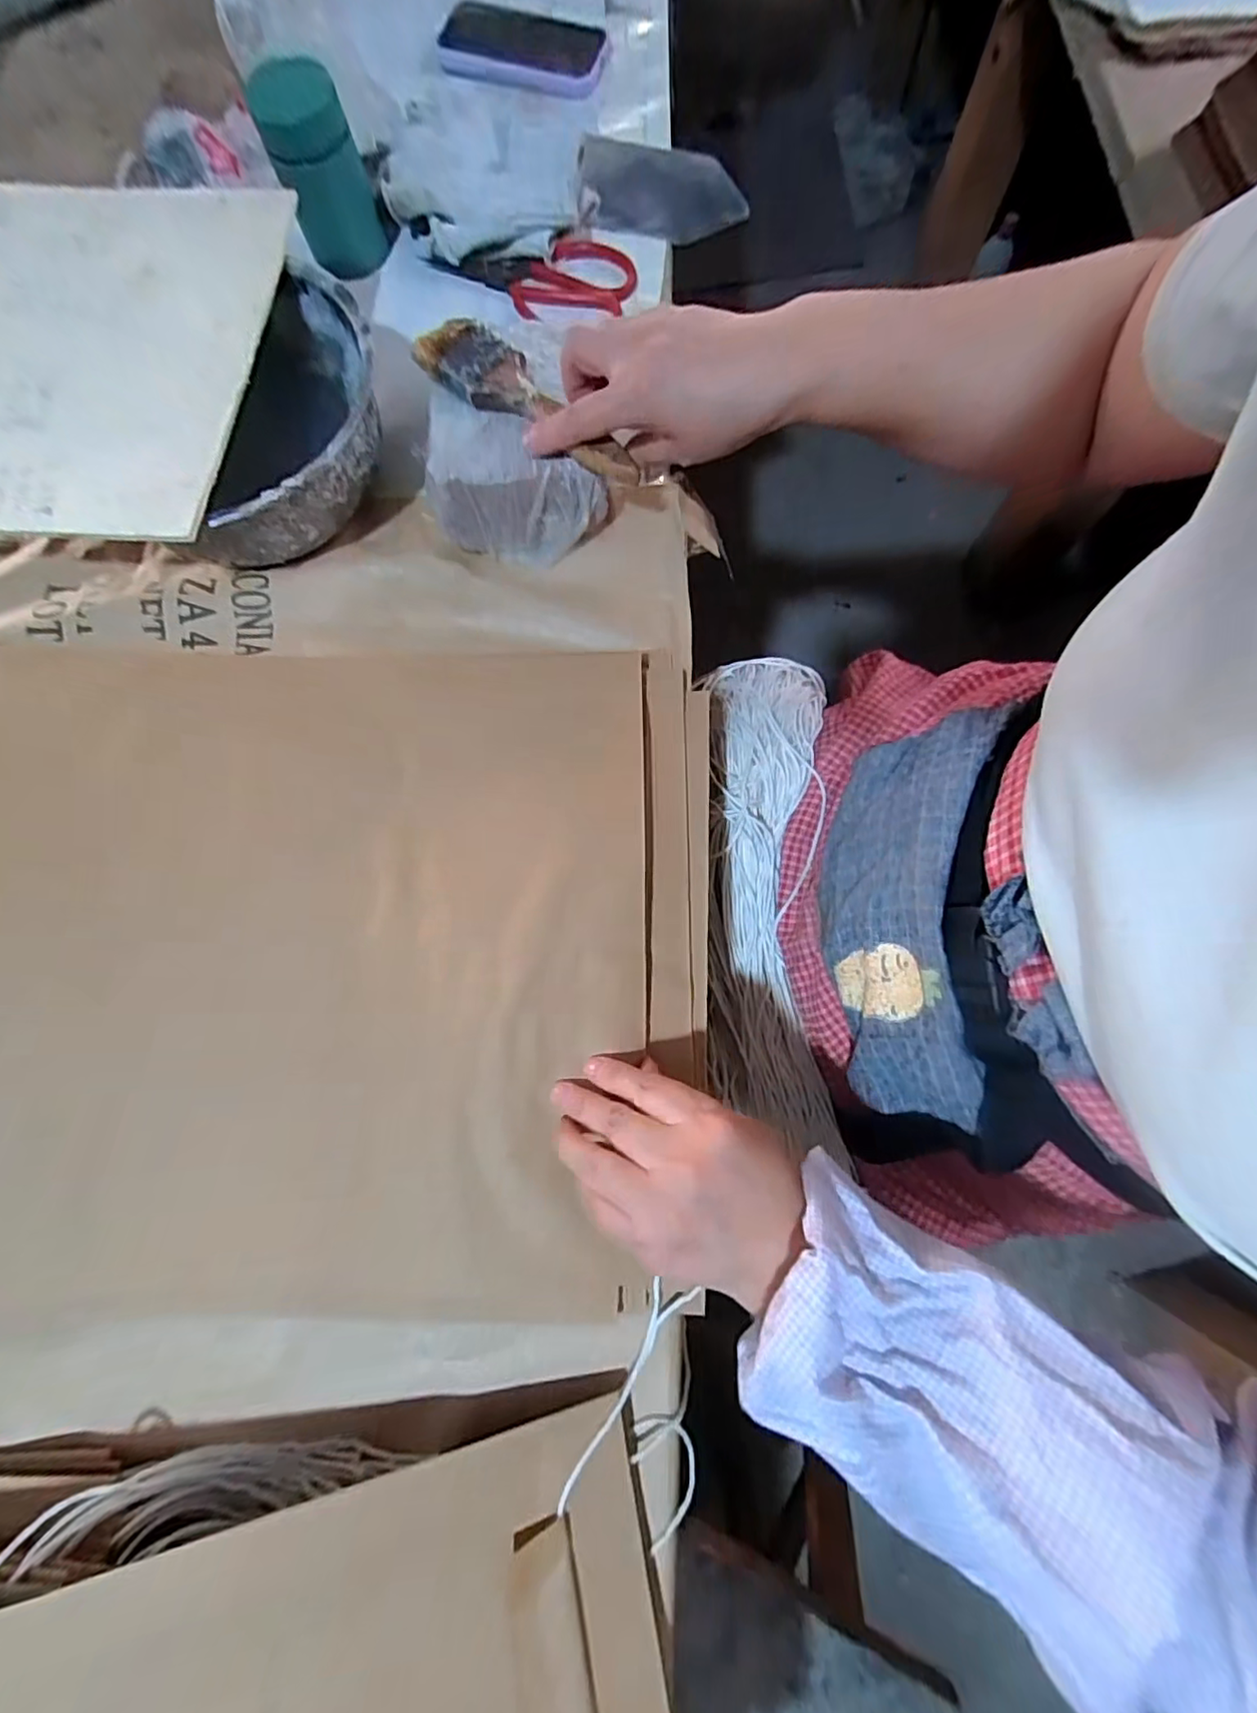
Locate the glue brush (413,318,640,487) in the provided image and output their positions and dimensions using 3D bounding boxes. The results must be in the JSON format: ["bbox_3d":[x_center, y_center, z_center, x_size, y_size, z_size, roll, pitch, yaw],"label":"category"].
[{"bbox_3d":[-0.059,-0.285,0.357,0.173,0.019,0.049,41,78,9],"label":"glue brush"}]

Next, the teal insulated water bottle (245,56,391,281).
[{"bbox_3d":[-0.241,-0.537,0.449,0.064,0.094,0.055,-19,80,-3],"label":"teal insulated water bottle"}]

